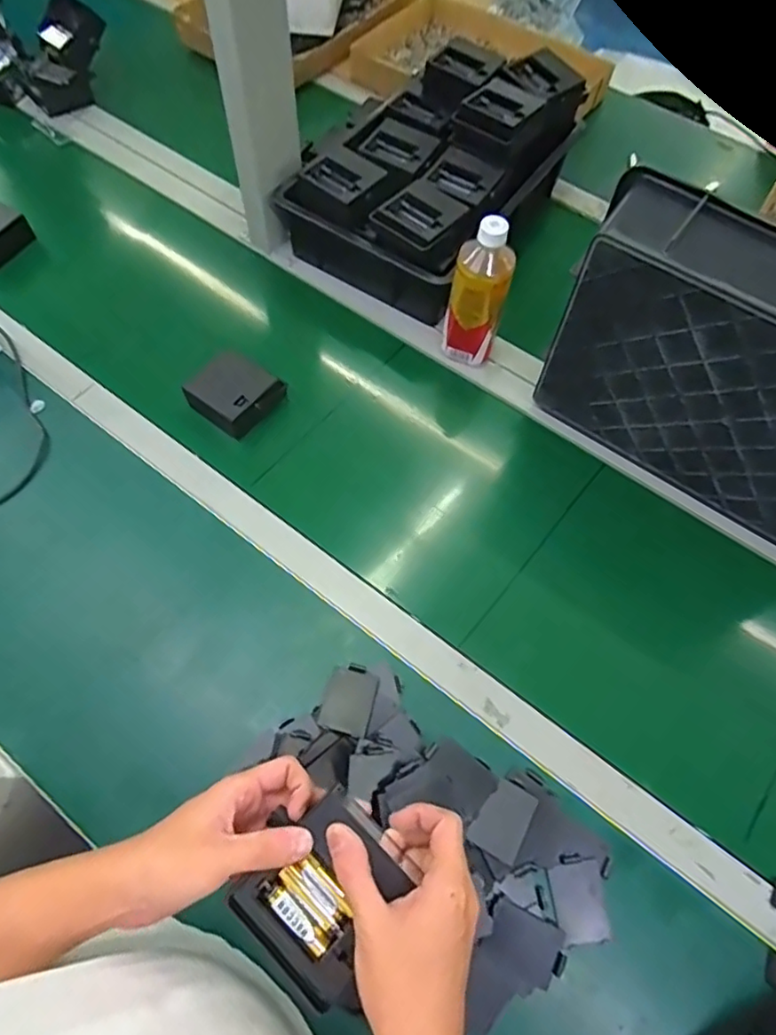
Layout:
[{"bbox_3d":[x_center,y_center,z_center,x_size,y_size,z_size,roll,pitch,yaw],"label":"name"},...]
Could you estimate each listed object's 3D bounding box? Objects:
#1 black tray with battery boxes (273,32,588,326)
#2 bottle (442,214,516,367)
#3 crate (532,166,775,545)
[{"bbox_3d":[0.054,-0.490,0.829,0.291,0.156,0.376,32,66,14],"label":"black tray with battery boxes"},{"bbox_3d":[0.106,-0.262,0.707,0.065,0.171,0.051,10,63,4],"label":"bottle"},{"bbox_3d":[0.358,-0.126,0.601,0.385,0.262,0.100,34,67,15],"label":"crate"}]

